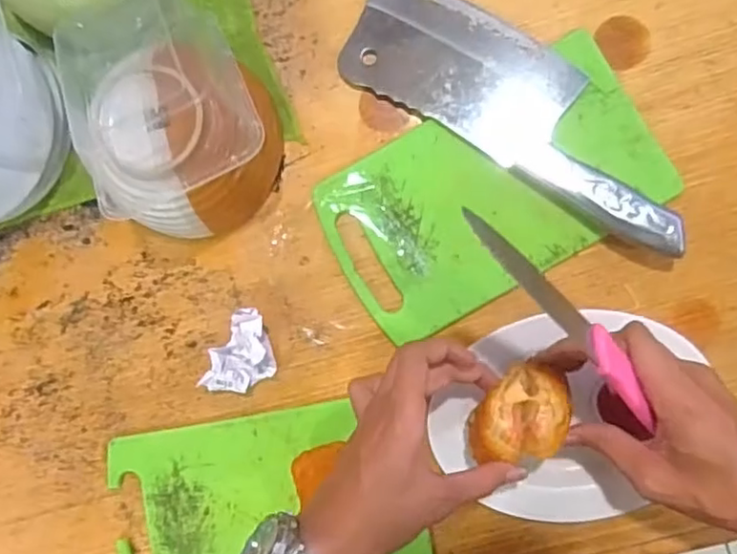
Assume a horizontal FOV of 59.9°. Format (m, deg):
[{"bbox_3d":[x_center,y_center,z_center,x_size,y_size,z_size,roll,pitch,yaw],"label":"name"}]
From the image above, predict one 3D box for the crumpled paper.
[{"bbox_3d":[-0.096,0.054,0.474,0.048,0.030,0.061,5,90,7],"label":"crumpled paper"}]

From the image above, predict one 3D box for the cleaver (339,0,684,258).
[{"bbox_3d":[0.108,-0.123,0.451,0.268,0.030,0.089,32,93,6],"label":"cleaver"}]

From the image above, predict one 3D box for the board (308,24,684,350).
[{"bbox_3d":[0.086,-0.061,0.462,0.231,0.012,0.134,-30,86,5],"label":"board"}]

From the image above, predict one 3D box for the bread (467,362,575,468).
[{"bbox_3d":[0.096,0.088,0.402,0.071,0.027,0.050,-43,85,4],"label":"bread"}]

